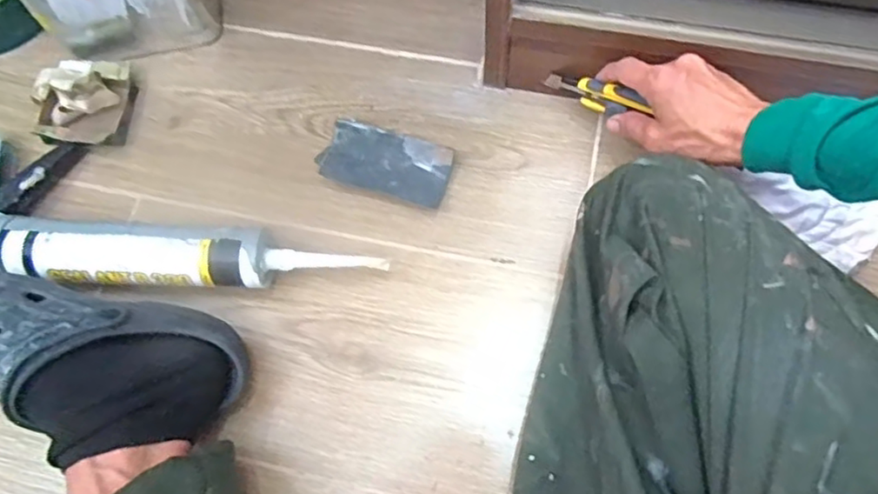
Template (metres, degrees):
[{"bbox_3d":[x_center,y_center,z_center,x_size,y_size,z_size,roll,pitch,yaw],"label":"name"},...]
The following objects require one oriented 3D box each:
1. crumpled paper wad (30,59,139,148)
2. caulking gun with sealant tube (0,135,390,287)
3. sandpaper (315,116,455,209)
[{"bbox_3d":[-0.348,-0.140,0.615,0.092,0.040,0.091,3,69,3],"label":"crumpled paper wad"},{"bbox_3d":[-0.277,-0.023,0.557,0.467,0.054,0.130,8,70,6],"label":"caulking gun with sealant tube"},{"bbox_3d":[-0.048,-0.078,0.583,0.115,0.009,0.066,20,69,6],"label":"sandpaper"}]

